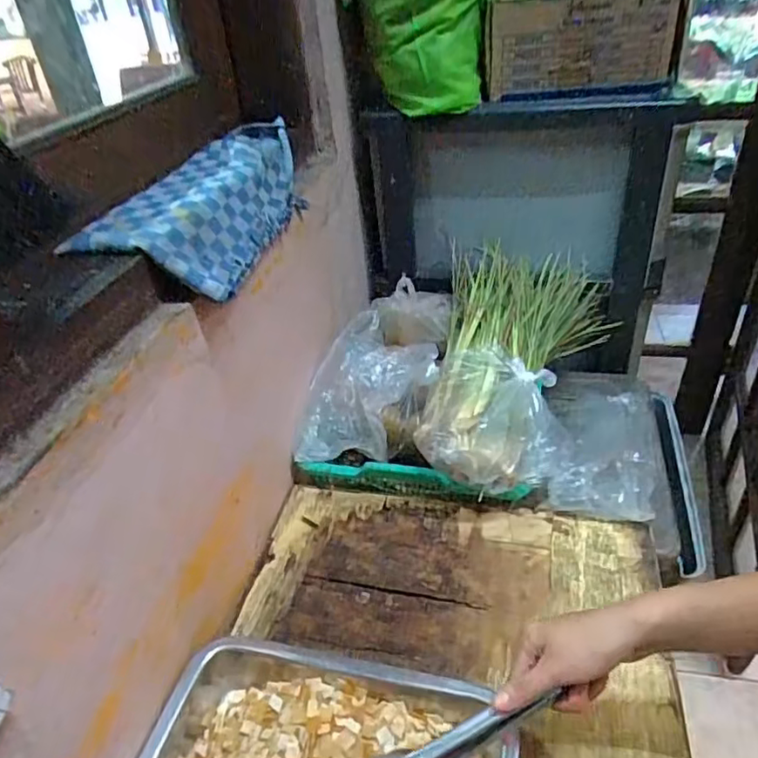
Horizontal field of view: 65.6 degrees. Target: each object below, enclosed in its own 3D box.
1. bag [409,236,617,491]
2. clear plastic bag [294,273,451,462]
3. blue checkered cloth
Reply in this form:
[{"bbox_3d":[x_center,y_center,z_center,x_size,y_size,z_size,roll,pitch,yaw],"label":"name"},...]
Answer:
[{"bbox_3d":[0.213,-0.017,0.851,0.243,0.144,0.500,3,36,13],"label":"bag"},{"bbox_3d":[0.017,-0.016,0.846,0.162,0.105,0.344,11,53,24],"label":"clear plastic bag"},{"bbox_3d":[-0.169,-0.194,0.632,0.134,0.039,0.351,29,39,-8],"label":"blue checkered cloth"}]

